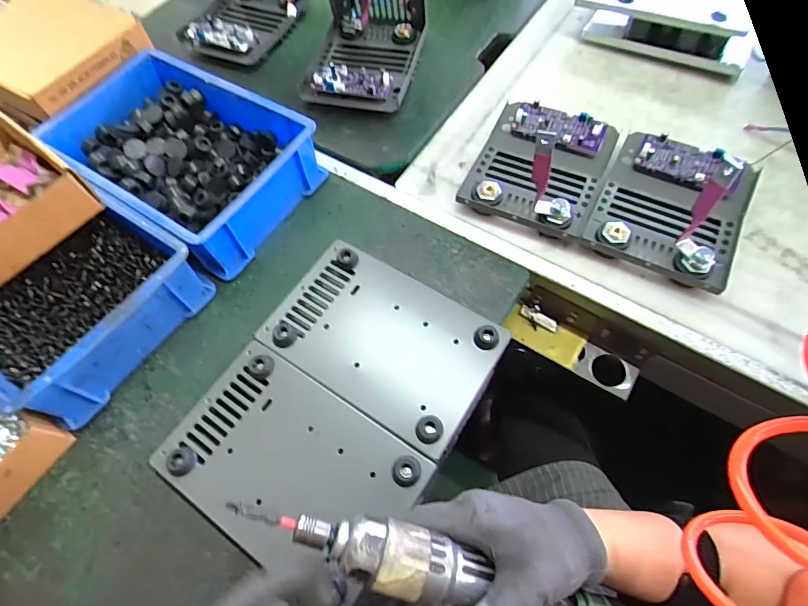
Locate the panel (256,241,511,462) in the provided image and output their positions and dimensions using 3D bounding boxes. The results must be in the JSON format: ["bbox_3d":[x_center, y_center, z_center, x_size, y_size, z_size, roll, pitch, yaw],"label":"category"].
[{"bbox_3d":[-0.022,0.033,0.452,0.227,0.023,0.143,30,69,18],"label":"panel"}]

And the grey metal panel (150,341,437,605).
[{"bbox_3d":[-0.104,0.148,0.401,0.223,0.029,0.143,30,69,18],"label":"grey metal panel"}]

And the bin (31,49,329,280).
[{"bbox_3d":[-0.270,-0.181,0.545,0.297,0.087,0.198,31,69,17],"label":"bin"}]

